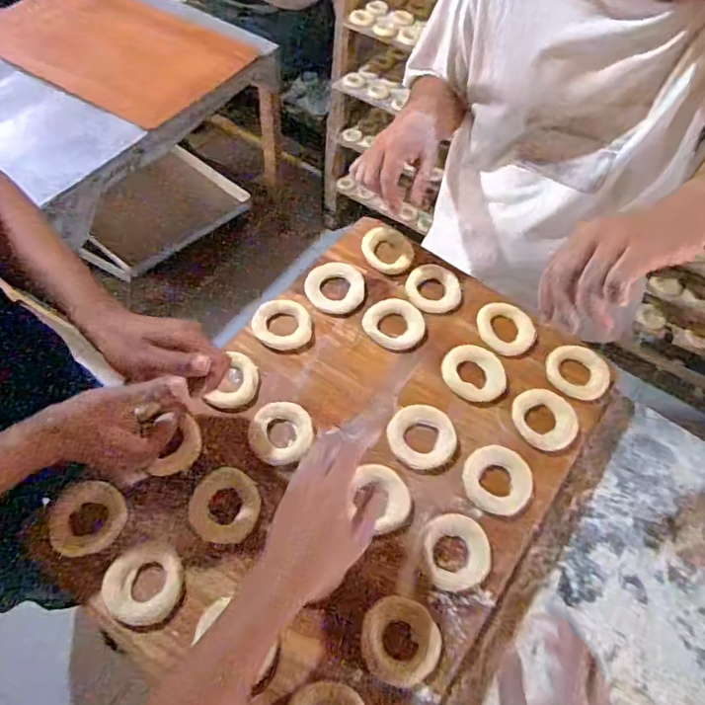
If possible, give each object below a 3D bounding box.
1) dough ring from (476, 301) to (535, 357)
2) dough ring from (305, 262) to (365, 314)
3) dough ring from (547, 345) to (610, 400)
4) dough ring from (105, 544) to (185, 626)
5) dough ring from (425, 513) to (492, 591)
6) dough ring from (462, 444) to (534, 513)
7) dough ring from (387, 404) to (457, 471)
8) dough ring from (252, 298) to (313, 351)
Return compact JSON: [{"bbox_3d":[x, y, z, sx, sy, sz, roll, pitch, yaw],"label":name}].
[{"bbox_3d":[0.209,-0.033,0.753,0.080,0.012,0.077,2,56,-3],"label":"dough ring"},{"bbox_3d":[-0.024,-0.091,0.769,0.081,0.014,0.079,2,56,-3],"label":"dough ring"},{"bbox_3d":[0.295,0.025,0.723,0.078,0.013,0.075,2,56,-3],"label":"dough ring"},{"bbox_3d":[-0.207,0.231,0.550,0.073,0.024,0.070,2,56,-3],"label":"dough ring"},{"bbox_3d":[0.110,0.211,0.588,0.074,0.018,0.075,2,56,-3],"label":"dough ring"},{"bbox_3d":[0.166,0.145,0.630,0.077,0.015,0.072,2,56,-3],"label":"dough ring"},{"bbox_3d":[0.083,0.100,0.660,0.080,0.012,0.077,2,56,-3],"label":"dough ring"},{"bbox_3d":[-0.093,-0.040,0.736,0.076,0.010,0.081,2,56,-3],"label":"dough ring"}]

